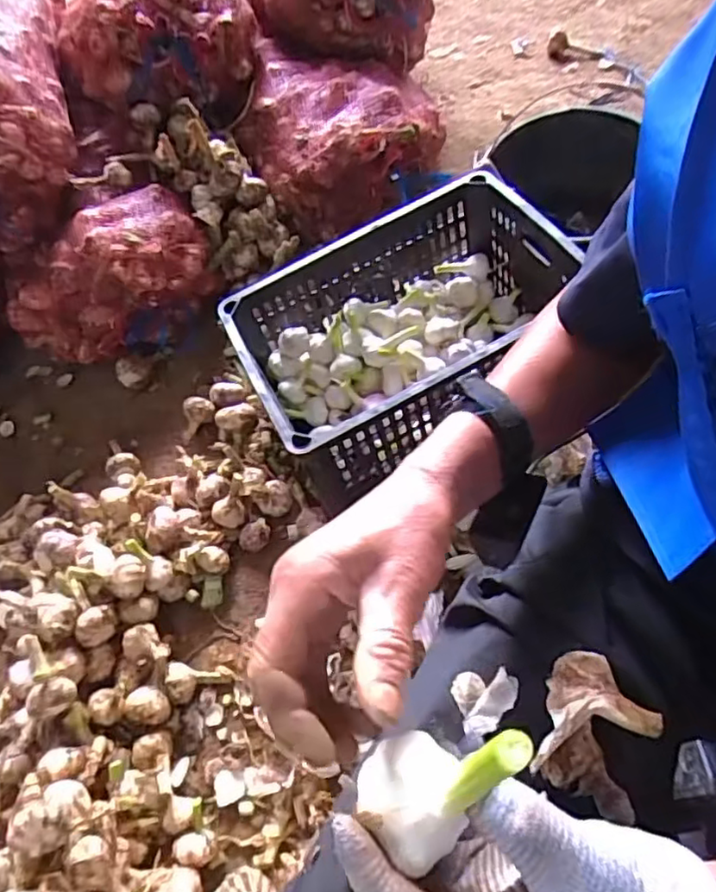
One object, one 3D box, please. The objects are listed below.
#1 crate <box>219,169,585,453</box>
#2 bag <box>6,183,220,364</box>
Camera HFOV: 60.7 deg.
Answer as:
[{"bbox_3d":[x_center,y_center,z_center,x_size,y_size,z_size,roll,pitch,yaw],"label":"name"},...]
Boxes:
[{"bbox_3d":[0.066,-0.158,0.865,0.442,0.194,0.295,-26,59,-6],"label":"crate"},{"bbox_3d":[-0.432,-0.286,1.065,0.347,0.206,0.179,-20,59,-3],"label":"bag"}]

